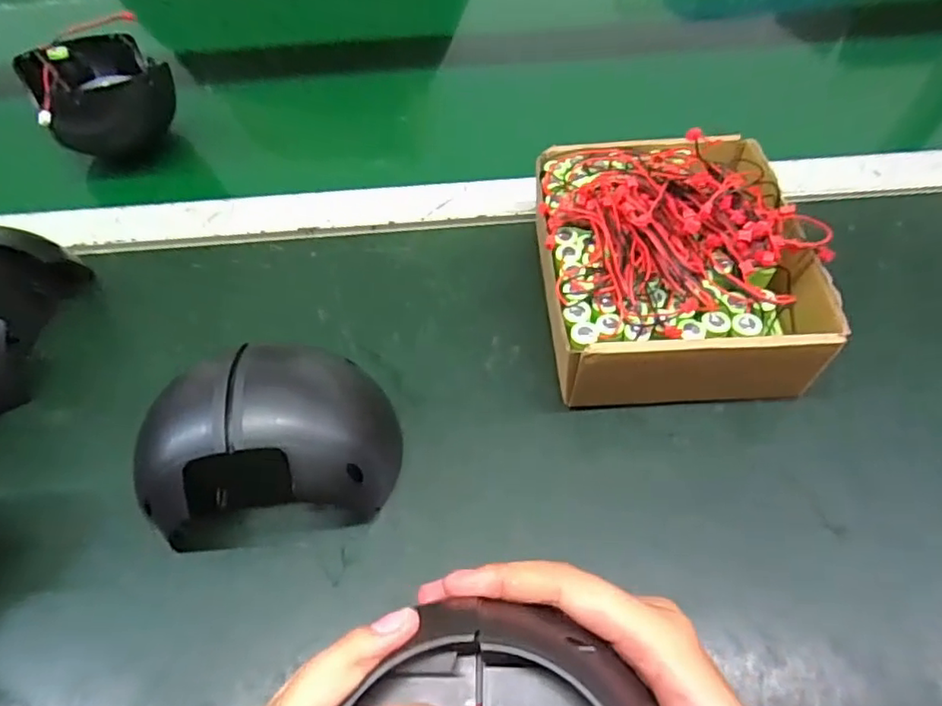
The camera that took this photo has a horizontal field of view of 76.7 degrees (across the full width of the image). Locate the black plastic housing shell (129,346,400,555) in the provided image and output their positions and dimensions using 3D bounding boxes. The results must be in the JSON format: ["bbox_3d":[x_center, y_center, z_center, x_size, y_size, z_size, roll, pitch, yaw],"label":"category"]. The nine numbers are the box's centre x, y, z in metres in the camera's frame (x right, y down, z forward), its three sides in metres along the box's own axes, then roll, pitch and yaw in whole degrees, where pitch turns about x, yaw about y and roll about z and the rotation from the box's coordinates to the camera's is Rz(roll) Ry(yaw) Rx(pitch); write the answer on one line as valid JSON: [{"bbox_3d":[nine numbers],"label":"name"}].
[{"bbox_3d":[-0.099,0.038,0.299,0.112,0.070,0.088,-10,56,-2],"label":"black plastic housing shell"}]

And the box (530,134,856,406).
[{"bbox_3d":[0.116,-0.049,0.342,0.146,0.069,0.183,-2,55,1],"label":"box"}]

